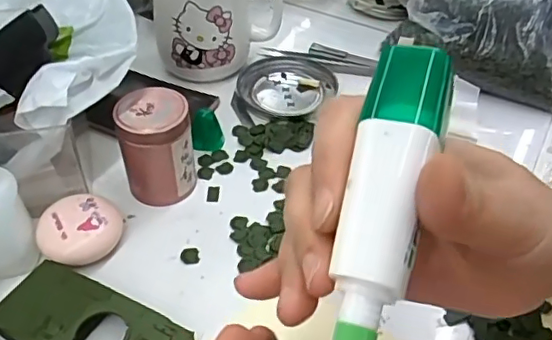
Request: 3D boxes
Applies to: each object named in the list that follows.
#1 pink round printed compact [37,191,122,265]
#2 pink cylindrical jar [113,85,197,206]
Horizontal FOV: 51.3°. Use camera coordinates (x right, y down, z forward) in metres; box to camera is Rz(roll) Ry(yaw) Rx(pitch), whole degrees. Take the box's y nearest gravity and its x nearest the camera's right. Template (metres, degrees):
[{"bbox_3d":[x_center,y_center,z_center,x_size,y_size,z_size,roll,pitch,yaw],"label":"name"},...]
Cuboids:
[{"bbox_3d":[-0.117,0.038,0.345,0.048,0.024,0.040,-18,47,-18],"label":"pink round printed compact"},{"bbox_3d":[-0.076,-0.012,0.365,0.043,0.070,0.036,-14,46,-14],"label":"pink cylindrical jar"}]

